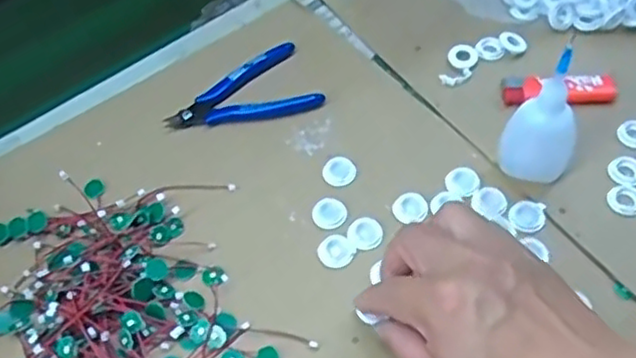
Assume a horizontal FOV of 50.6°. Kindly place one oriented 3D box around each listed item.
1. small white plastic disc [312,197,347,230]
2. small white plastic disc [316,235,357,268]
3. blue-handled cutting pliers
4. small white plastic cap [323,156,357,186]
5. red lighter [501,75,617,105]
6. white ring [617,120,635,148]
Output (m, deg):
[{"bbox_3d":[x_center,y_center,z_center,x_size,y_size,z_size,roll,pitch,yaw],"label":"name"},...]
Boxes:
[{"bbox_3d":[0.008,0.023,0.460,0.023,0.004,0.025,-3,54,4],"label":"small white plastic disc"},{"bbox_3d":[0.012,0.047,0.443,0.022,0.004,0.023,-3,54,4],"label":"small white plastic disc"},{"bbox_3d":[-0.063,-0.068,0.529,0.116,0.013,0.069,-19,54,-8],"label":"blue-handled cutting pliers"},{"bbox_3d":[0.015,-0.006,0.480,0.023,0.007,0.024,-3,54,4],"label":"small white plastic cap"},{"bbox_3d":[0.180,-0.067,0.503,0.081,0.011,0.025,-1,54,5],"label":"red lighter"},{"bbox_3d":[0.226,-0.032,0.478,0.023,0.005,0.021,-3,54,4],"label":"white ring"}]

